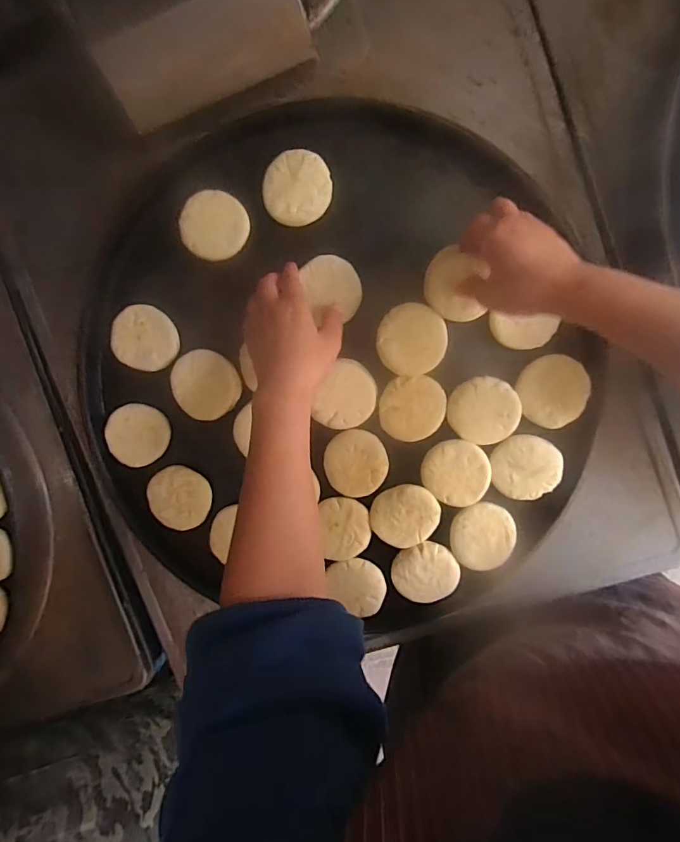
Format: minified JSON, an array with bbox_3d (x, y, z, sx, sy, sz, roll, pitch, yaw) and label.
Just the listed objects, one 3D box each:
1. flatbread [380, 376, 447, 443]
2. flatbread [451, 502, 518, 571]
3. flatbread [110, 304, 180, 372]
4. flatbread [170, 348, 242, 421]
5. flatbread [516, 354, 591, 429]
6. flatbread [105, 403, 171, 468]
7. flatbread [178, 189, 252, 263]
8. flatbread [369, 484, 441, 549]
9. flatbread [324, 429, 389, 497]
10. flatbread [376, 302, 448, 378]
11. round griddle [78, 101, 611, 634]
[{"bbox_3d":[0.076,-0.012,0.491,0.067,0.007,0.066,-4,96,9],"label":"flatbread"},{"bbox_3d":[0.151,0.122,0.499,0.064,0.006,0.069,1,97,9],"label":"flatbread"},{"bbox_3d":[-0.212,-0.090,0.515,0.071,0.009,0.066,1,97,9],"label":"flatbread"},{"bbox_3d":[-0.142,-0.039,0.505,0.065,0.019,0.073,-44,89,11],"label":"flatbread"},{"bbox_3d":[0.217,-0.030,0.481,0.066,0.016,0.070,-11,95,10],"label":"flatbread"},{"bbox_3d":[-0.226,0.016,0.526,0.069,0.006,0.066,8,98,8],"label":"flatbread"},{"bbox_3d":[-0.130,-0.204,0.492,0.068,0.009,0.068,-12,94,0],"label":"flatbread"},{"bbox_3d":[0.070,0.102,0.506,0.072,0.005,0.067,-9,95,10],"label":"flatbread"},{"bbox_3d":[0.017,0.046,0.506,0.065,0.013,0.071,-7,96,9],"label":"flatbread"},{"bbox_3d":[0.072,-0.081,0.478,0.068,0.019,0.070,-8,96,10],"label":"flatbread"},{"bbox_3d":[-0.008,-0.052,0.508,0.539,0.064,0.499,1,97,5],"label":"round griddle"}]

